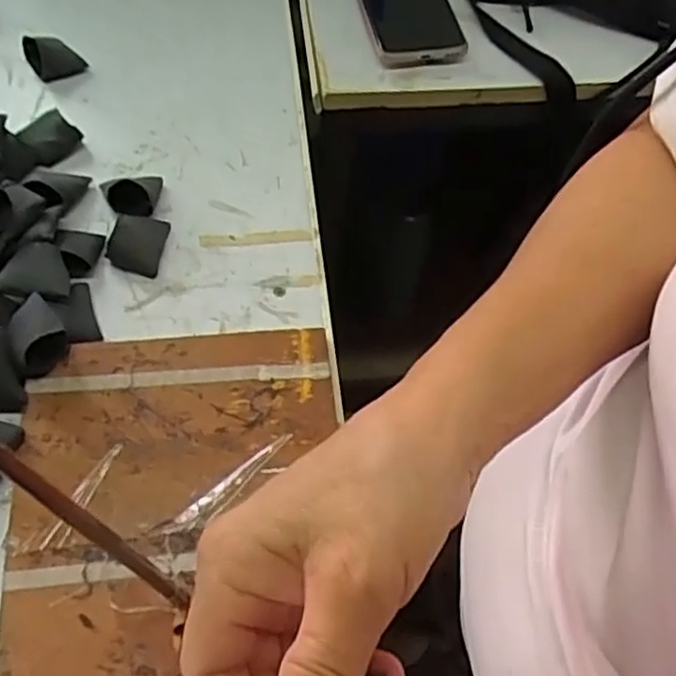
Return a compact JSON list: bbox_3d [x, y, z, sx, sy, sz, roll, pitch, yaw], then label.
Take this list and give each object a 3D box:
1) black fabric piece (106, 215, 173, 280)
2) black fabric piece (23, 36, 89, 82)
[{"bbox_3d":[-0.129,-0.066,0.455,0.031,0.019,0.044,13,61,4],"label":"black fabric piece"},{"bbox_3d":[-0.217,-0.216,0.531,0.036,0.025,0.031,-33,68,-19],"label":"black fabric piece"}]

